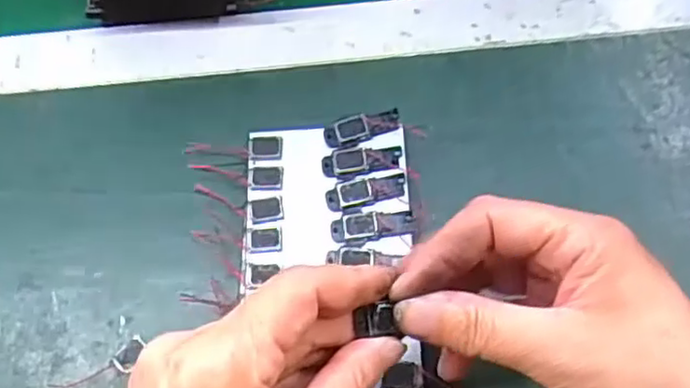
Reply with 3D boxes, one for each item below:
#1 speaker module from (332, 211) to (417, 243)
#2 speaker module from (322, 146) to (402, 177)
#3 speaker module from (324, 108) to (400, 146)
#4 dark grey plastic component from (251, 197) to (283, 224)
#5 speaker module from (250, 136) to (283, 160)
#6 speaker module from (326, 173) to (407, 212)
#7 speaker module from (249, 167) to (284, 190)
[{"bbox_3d":[0.014,0.015,0.326,0.040,0.005,0.013,-8,67,-1],"label":"speaker module"},{"bbox_3d":[0.008,-0.017,0.340,0.040,0.004,0.015,-8,67,-1],"label":"speaker module"},{"bbox_3d":[0.009,-0.034,0.348,0.039,0.004,0.015,-14,75,-9],"label":"speaker module"},{"bbox_3d":[-0.039,0.008,0.333,0.017,0.004,0.013,-5,67,0],"label":"dark grey plastic component"},{"bbox_3d":[-0.041,-0.023,0.348,0.018,0.004,0.014,-4,67,2],"label":"speaker module"},{"bbox_3d":[0.011,-0.001,0.334,0.040,0.004,0.015,-9,67,-2],"label":"speaker module"},{"bbox_3d":[-0.040,-0.009,0.340,0.017,0.004,0.013,1,67,3],"label":"speaker module"}]

